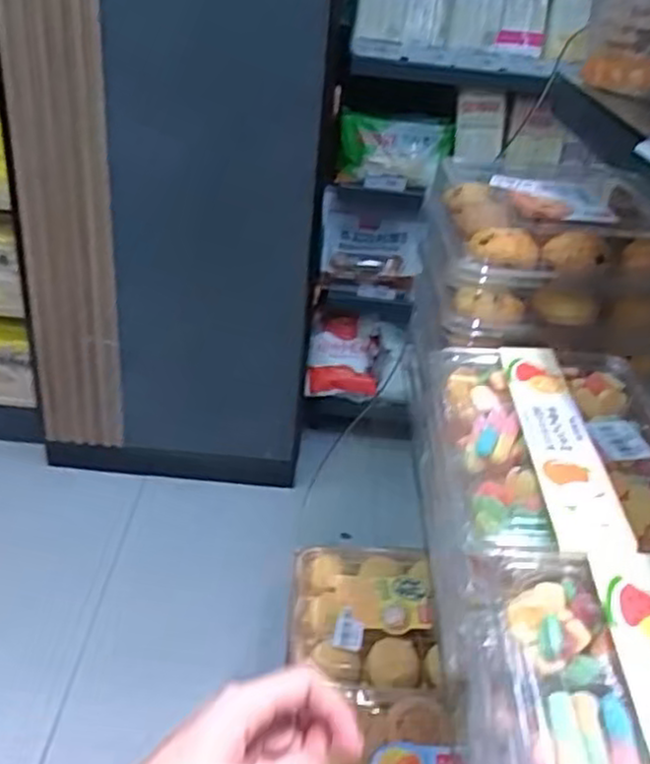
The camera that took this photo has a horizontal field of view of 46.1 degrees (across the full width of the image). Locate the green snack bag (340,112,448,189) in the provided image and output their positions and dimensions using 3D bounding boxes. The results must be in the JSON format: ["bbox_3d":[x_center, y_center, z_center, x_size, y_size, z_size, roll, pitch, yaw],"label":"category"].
[{"bbox_3d":[0.152,-0.527,1.762,0.248,0.145,0.070,12,32,10],"label":"green snack bag"}]

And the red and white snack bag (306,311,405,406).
[{"bbox_3d":[0.085,-0.060,1.989,0.251,0.181,0.116,8,32,3],"label":"red and white snack bag"}]

